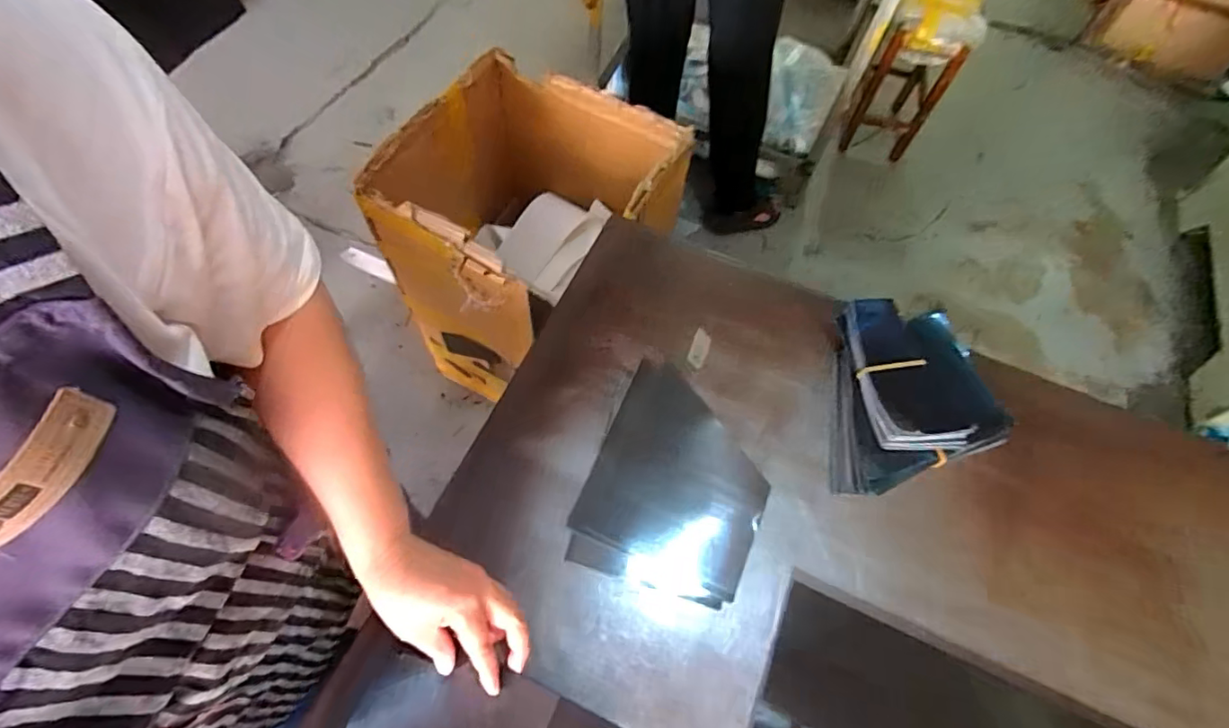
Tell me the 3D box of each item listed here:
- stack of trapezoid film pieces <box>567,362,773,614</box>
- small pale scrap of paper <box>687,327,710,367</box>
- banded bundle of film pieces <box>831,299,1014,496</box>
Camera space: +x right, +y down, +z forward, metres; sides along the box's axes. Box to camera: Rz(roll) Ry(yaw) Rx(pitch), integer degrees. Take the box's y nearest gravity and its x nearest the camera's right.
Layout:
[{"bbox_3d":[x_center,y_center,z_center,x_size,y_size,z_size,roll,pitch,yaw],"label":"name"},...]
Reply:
[{"bbox_3d":[0.063,0.116,0.547,0.165,0.008,0.212,21,63,8],"label":"stack of trapezoid film pieces"},{"bbox_3d":[0.096,-0.019,0.627,0.019,0.004,0.047,20,62,7],"label":"small pale scrap of paper"},{"bbox_3d":[0.321,0.041,0.578,0.172,0.048,0.209,11,62,2],"label":"banded bundle of film pieces"}]

